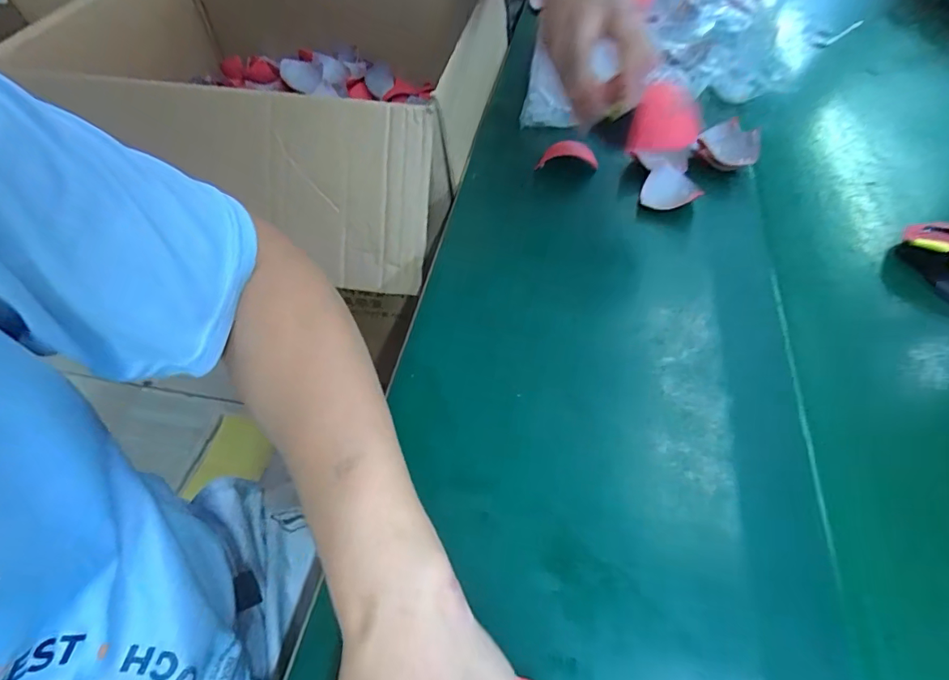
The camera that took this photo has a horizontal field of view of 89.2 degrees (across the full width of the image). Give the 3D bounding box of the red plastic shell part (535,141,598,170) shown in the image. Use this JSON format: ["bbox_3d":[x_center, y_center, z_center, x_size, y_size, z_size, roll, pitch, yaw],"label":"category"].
[{"bbox_3d":[0.098,-0.195,0.510,0.063,0.025,0.025,7,53,22],"label":"red plastic shell part"}]

